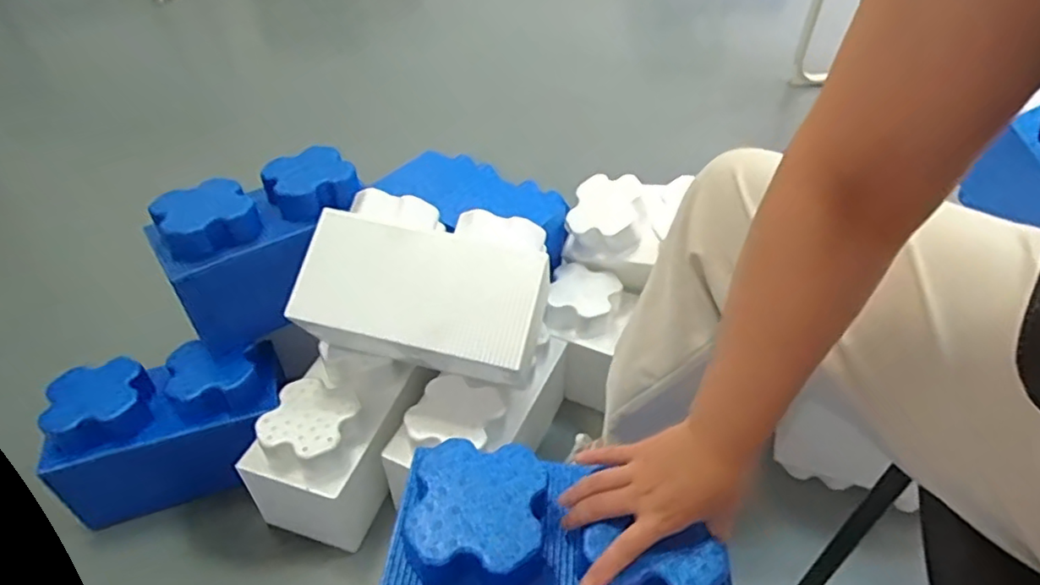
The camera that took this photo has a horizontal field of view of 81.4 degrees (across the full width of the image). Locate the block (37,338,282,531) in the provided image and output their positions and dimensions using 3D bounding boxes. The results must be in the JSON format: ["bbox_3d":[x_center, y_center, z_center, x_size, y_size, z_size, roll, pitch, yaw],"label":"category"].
[{"bbox_3d":[-0.500,0.192,0.887,0.306,0.184,0.146,-16,44,-16],"label":"block"}]

